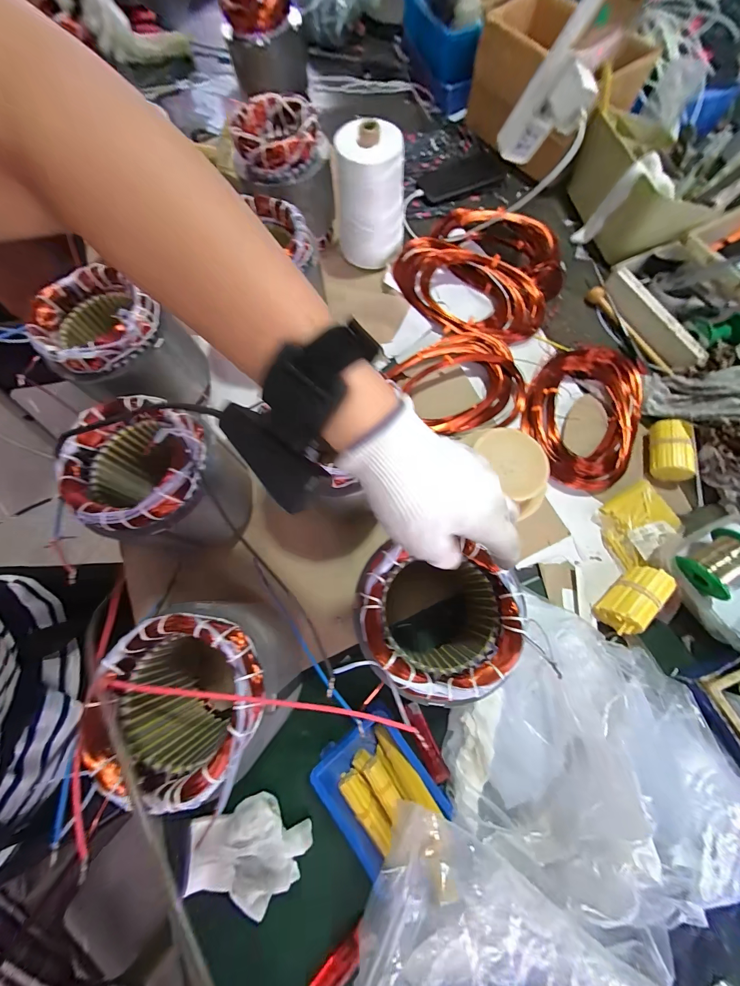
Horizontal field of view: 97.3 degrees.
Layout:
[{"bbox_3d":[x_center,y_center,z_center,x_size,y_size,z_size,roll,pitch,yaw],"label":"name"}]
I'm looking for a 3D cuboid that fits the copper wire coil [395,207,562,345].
[{"bbox_3d":[0.191,-0.396,0.570,0.265,0.036,0.276,-1,73,2],"label":"copper wire coil"}]

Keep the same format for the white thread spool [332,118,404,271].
[{"bbox_3d":[0.000,-0.476,0.535,0.108,0.164,0.089,-3,73,2],"label":"white thread spool"}]

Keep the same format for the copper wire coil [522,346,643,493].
[{"bbox_3d":[0.316,-0.120,0.484,0.155,0.031,0.223,27,76,10],"label":"copper wire coil"}]

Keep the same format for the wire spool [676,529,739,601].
[{"bbox_3d":[0.402,0.080,0.371,0.076,0.044,0.056,-39,54,3],"label":"wire spool"}]

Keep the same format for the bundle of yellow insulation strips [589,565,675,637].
[{"bbox_3d":[0.318,0.130,0.395,0.090,0.041,0.049,-41,76,-9],"label":"bundle of yellow insulation strips"}]

